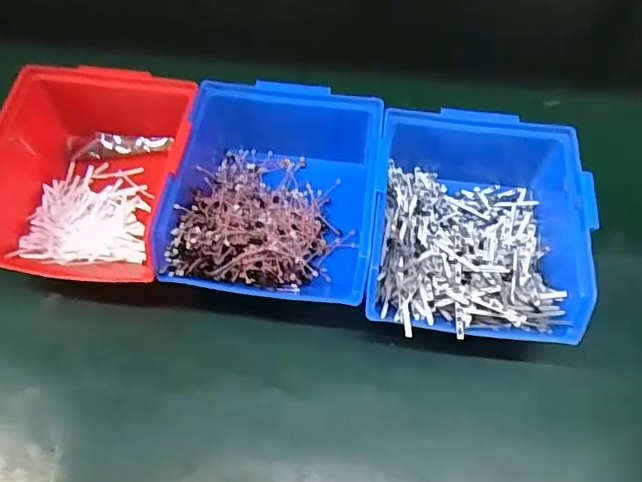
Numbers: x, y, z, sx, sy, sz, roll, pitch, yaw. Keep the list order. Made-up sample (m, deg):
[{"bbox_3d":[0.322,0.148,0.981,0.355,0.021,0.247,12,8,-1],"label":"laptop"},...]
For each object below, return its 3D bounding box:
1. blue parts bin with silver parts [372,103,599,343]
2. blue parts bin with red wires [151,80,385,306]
[{"bbox_3d":[0.096,-0.011,0.355,0.125,0.062,0.152,7,59,3],"label":"blue parts bin with silver parts"},{"bbox_3d":[-0.027,-0.030,0.361,0.126,0.059,0.142,6,59,2],"label":"blue parts bin with red wires"}]

